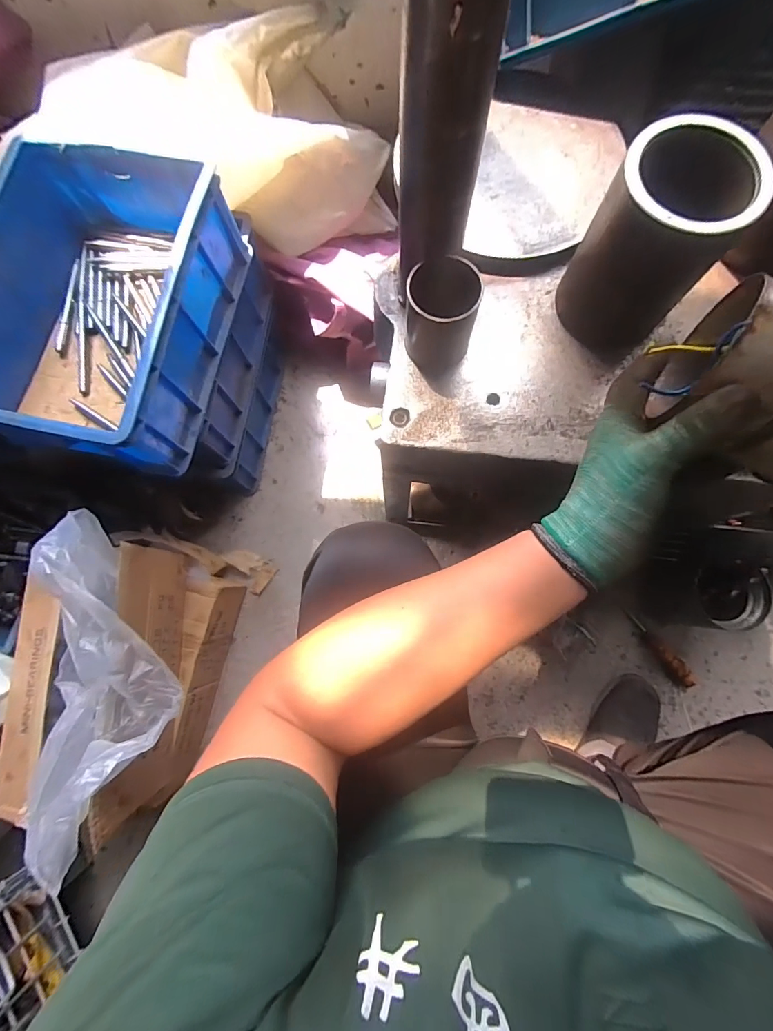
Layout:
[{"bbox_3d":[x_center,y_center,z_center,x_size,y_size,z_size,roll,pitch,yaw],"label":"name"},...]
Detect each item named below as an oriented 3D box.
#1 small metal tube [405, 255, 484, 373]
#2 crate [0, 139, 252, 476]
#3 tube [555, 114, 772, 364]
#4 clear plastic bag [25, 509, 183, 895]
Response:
[{"bbox_3d":[0.054,-0.195,0.423,0.070,0.090,0.071,15,79,4],"label":"small metal tube"},{"bbox_3d":[-0.390,-0.285,0.583,0.291,0.136,0.401,13,79,4],"label":"crate"},{"bbox_3d":[0.240,-0.248,0.392,0.110,0.136,0.104,35,81,8],"label":"tube"},{"bbox_3d":[-0.330,0.177,0.506,0.130,0.145,0.383,-9,78,-1],"label":"clear plastic bag"}]

